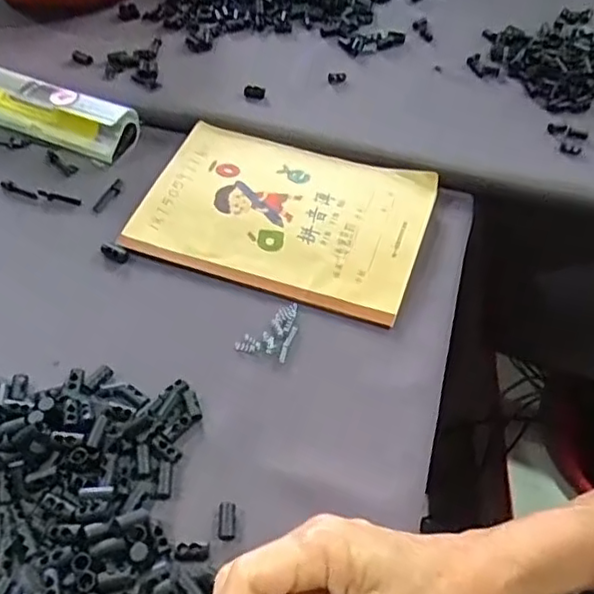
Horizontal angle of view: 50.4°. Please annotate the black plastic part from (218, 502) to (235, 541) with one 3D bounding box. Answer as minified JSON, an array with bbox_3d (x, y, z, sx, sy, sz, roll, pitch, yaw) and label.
[{"bbox_3d":[-0.037,0.119,0.336,0.009,0.005,0.020,0,52,-1],"label":"black plastic part"}]

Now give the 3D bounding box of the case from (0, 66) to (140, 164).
[{"bbox_3d":[-0.210,-0.157,0.530,0.153,0.034,0.043,19,55,14],"label":"case"}]

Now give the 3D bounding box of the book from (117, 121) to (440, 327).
[{"bbox_3d":[-0.010,-0.067,0.472,0.204,0.006,0.140,16,54,12],"label":"book"}]

